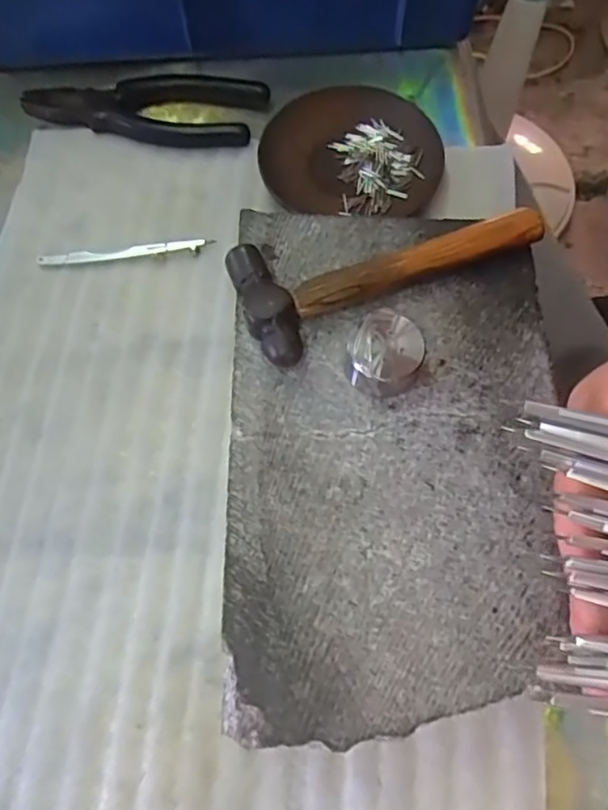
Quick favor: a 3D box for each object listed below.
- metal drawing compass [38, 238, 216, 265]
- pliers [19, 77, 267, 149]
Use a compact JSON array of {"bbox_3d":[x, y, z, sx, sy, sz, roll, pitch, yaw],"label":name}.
[{"bbox_3d":[-0.111,-0.094,0.375,0.106,0.006,0.009,-4,68,-2],"label":"metal drawing compass"},{"bbox_3d":[-0.110,-0.203,0.414,0.161,0.013,0.054,5,68,2],"label":"pliers"}]

